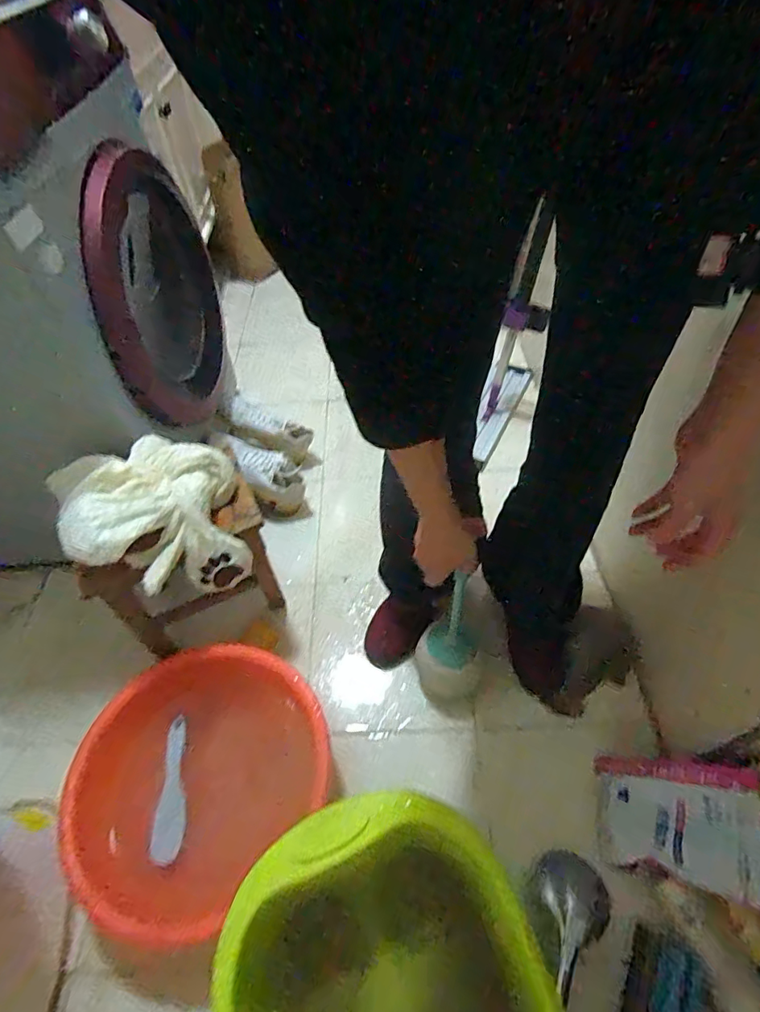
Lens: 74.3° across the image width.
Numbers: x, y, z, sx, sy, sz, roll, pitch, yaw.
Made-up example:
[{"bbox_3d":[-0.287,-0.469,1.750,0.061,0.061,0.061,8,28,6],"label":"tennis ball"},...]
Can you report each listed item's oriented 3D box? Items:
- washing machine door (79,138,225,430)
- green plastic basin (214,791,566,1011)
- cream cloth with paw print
[{"bbox_3d":[-0.413,-0.388,0.956,0.085,0.438,0.388,-1,51,3],"label":"washing machine door"},{"bbox_3d":[0.018,0.578,0.584,0.325,0.234,0.387,-18,53,-11],"label":"green plastic basin"},{"bbox_3d":[-0.347,0.013,0.791,0.243,0.151,0.243,-25,54,-16],"label":"cream cloth with paw print"}]

